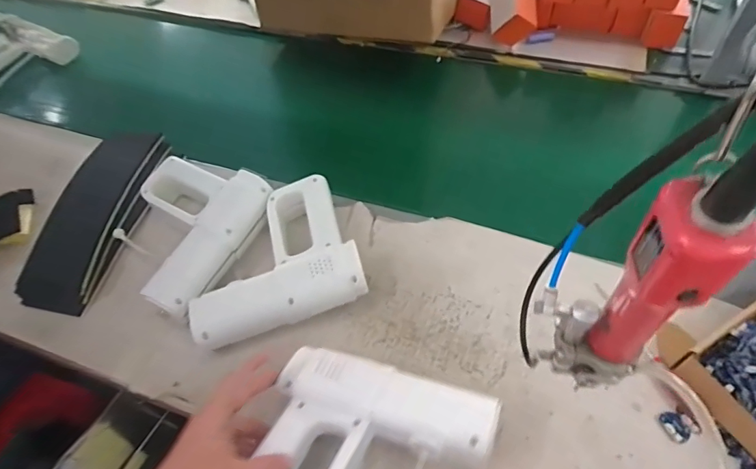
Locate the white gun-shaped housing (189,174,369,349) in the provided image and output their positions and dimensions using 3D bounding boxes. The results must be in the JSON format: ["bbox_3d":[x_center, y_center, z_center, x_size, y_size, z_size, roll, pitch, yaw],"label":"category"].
[{"bbox_3d":[-0.138,0.027,0.585,0.204,0.048,0.181,-18,54,-8],"label":"white gun-shaped housing"}]

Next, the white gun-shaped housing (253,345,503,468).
[{"bbox_3d":[-0.011,0.199,0.405,0.202,0.042,0.175,12,55,14],"label":"white gun-shaped housing"}]

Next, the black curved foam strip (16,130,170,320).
[{"bbox_3d":[-0.412,-0.037,0.676,0.121,0.054,0.314,7,54,10],"label":"black curved foam strip"}]

